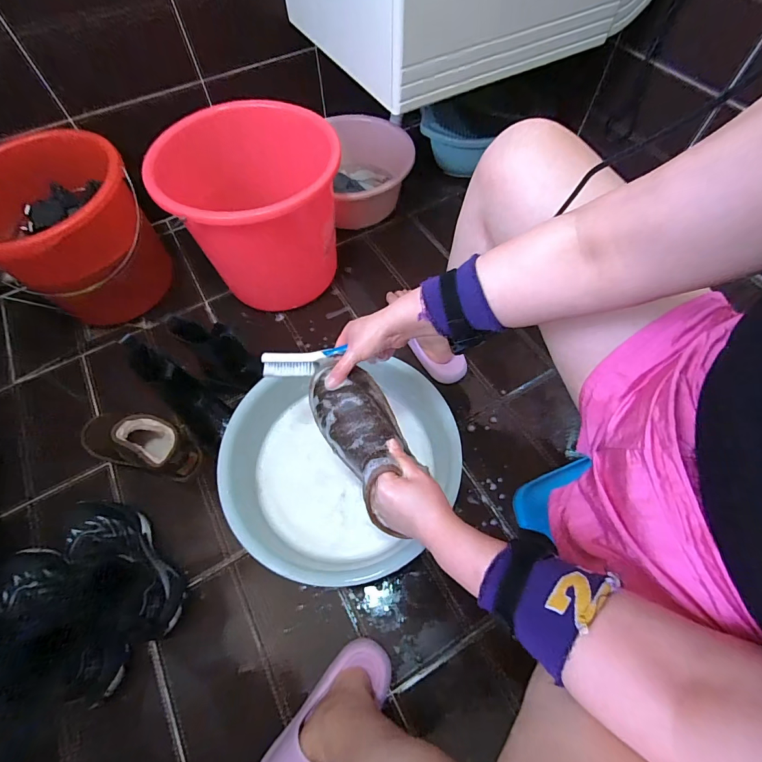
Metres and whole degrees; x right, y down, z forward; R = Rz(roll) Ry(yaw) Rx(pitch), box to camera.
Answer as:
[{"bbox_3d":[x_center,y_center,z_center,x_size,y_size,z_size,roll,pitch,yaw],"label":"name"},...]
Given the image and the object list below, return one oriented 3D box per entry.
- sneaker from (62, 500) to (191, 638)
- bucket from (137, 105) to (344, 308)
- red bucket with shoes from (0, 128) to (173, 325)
[{"bbox_3d":[-0.439,0.311,0.653,0.116,0.096,0.269,-40,67,-18],"label":"sneaker"},{"bbox_3d":[-0.250,-0.354,0.848,0.334,0.321,0.309,-1,61,1],"label":"bucket"},{"bbox_3d":[-0.690,-0.326,0.873,0.303,0.285,0.334,34,67,18],"label":"red bucket with shoes"}]

